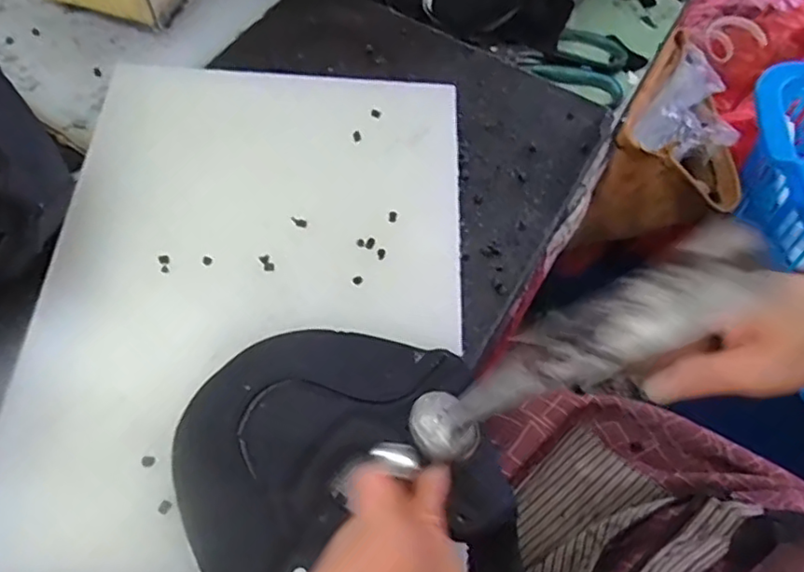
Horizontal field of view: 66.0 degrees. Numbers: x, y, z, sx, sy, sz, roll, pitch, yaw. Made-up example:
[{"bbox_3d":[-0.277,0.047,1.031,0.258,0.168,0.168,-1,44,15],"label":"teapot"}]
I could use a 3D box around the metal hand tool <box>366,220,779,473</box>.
[{"bbox_3d":[0.050,0.031,0.223,0.030,0.157,0.030,9,53,-43],"label":"metal hand tool"}]

